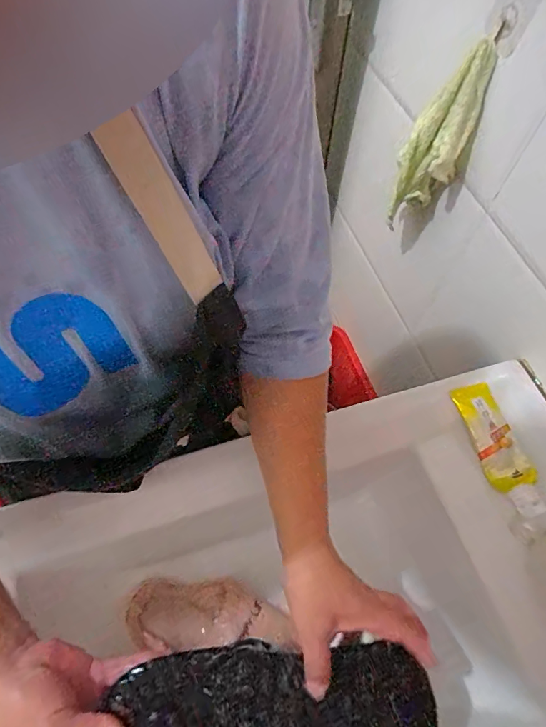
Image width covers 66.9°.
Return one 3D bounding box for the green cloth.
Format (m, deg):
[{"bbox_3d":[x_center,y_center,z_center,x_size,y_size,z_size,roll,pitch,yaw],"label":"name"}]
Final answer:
[{"bbox_3d":[0.210,-0.279,0.541,0.075,0.210,0.059,22,62,9],"label":"green cloth"}]

